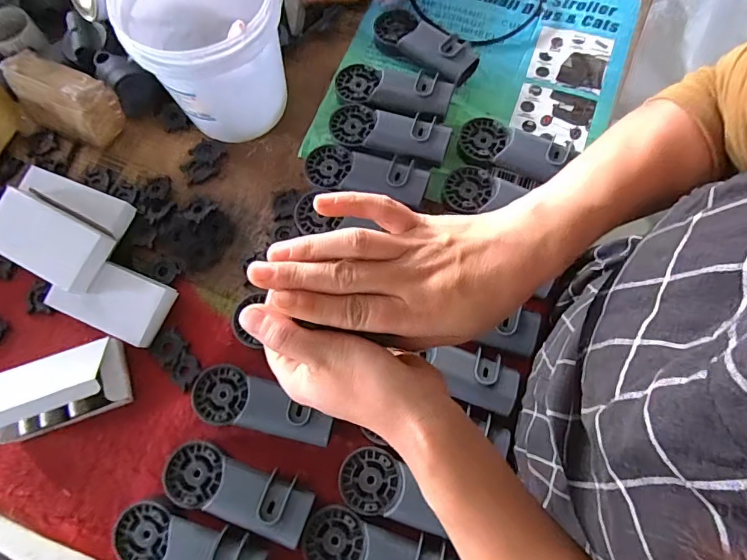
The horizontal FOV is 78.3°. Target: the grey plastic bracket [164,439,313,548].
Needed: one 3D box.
[{"bbox_3d":[-0.144,0.222,0.486,0.161,0.041,0.064,17,73,6],"label":"grey plastic bracket"}]

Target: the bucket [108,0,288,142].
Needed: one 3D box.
[{"bbox_3d":[-0.191,-0.292,0.568,0.158,0.164,0.173,0,73,1],"label":"bucket"}]

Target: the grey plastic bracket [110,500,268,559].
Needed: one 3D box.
[{"bbox_3d":[-0.191,0.276,0.471,0.163,0.040,0.068,14,73,5],"label":"grey plastic bracket"}]

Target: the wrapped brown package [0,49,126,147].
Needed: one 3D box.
[{"bbox_3d":[-0.403,-0.237,0.602,0.133,0.082,0.064,24,74,8],"label":"wrapped brown package"}]

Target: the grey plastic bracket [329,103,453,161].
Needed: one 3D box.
[{"bbox_3d":[0.019,-0.197,0.606,0.159,0.030,0.061,19,74,7],"label":"grey plastic bracket"}]

